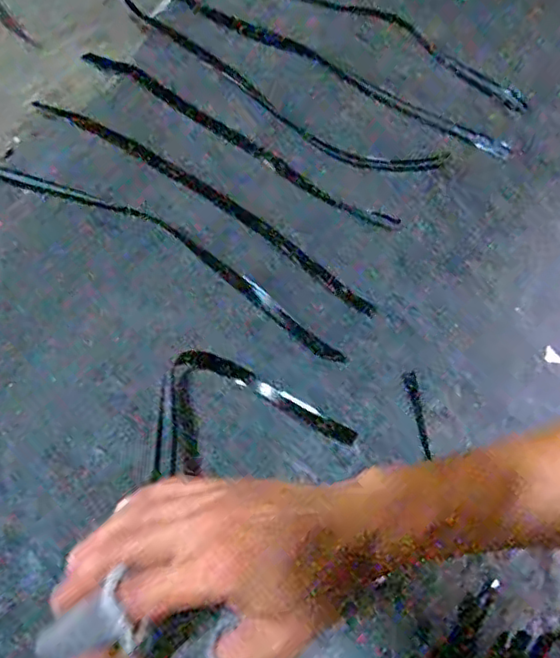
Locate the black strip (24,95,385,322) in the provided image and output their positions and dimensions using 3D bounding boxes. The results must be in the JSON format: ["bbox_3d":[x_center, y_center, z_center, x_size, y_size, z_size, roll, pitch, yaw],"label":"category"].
[{"bbox_3d":[-0.101,-0.162,0.696,0.499,0.035,0.018,34,68,15],"label":"black strip"}]

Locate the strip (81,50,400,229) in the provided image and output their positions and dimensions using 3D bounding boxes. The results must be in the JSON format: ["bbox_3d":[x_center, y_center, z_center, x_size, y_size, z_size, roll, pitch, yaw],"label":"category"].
[{"bbox_3d":[-0.069,-0.245,0.725,0.478,0.018,0.034,35,69,16],"label":"strip"}]

